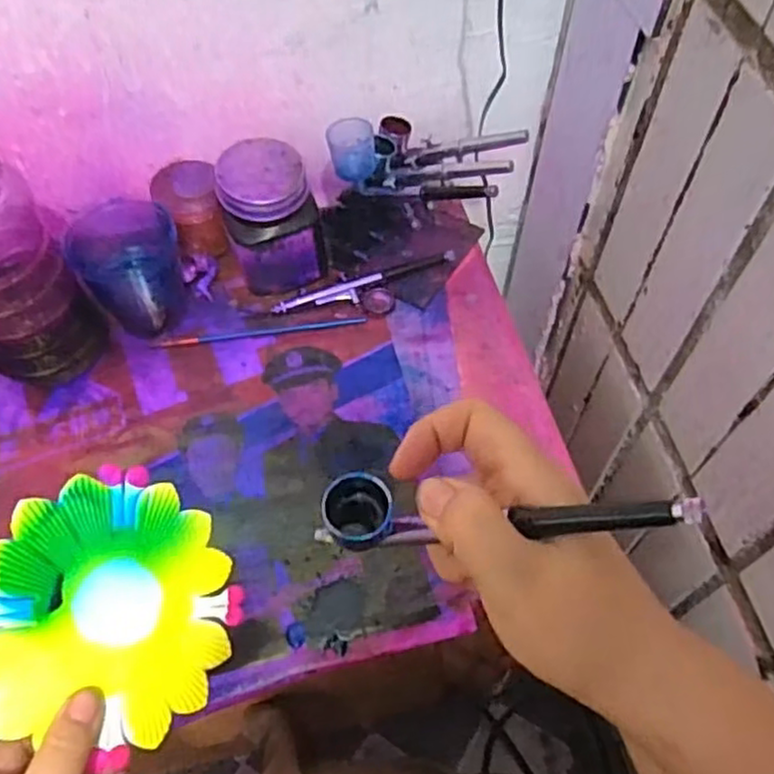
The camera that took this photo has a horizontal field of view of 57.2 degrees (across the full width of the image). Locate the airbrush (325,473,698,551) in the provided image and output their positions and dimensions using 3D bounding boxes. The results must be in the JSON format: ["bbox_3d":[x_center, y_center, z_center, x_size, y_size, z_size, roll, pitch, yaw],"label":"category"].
[{"bbox_3d":[0.038,0.043,0.244,0.130,0.033,0.023,-8,53,27],"label":"airbrush"}]

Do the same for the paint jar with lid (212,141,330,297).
[{"bbox_3d":[-0.087,-0.124,0.536,0.071,0.098,0.067,-16,59,-12],"label":"paint jar with lid"}]

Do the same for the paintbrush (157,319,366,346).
[{"bbox_3d":[-0.096,-0.042,0.542,0.158,0.005,0.007,-6,58,-6],"label":"paintbrush"}]

